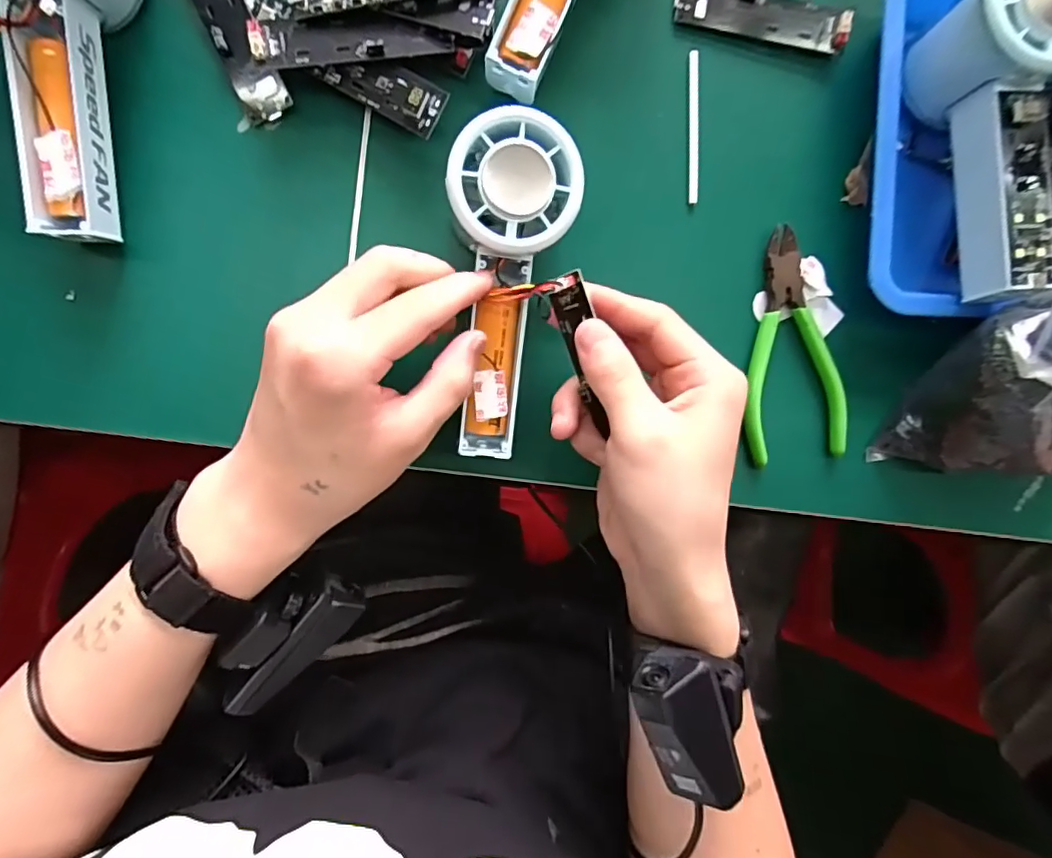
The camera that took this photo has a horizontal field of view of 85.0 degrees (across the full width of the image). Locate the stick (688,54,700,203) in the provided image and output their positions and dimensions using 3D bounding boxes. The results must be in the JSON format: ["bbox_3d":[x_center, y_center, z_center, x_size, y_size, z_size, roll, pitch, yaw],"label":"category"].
[{"bbox_3d":[0.089,-0.160,0.303,0.006,0.004,0.077,-2,93,-6],"label":"stick"}]

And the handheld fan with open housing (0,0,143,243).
[{"bbox_3d":[-0.205,-0.164,0.251,0.056,0.055,0.154,3,107,-6],"label":"handheld fan with open housing"}]

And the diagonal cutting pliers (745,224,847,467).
[{"bbox_3d":[0.145,-0.045,0.313,0.054,0.006,0.125,-6,94,-5],"label":"diagonal cutting pliers"}]

